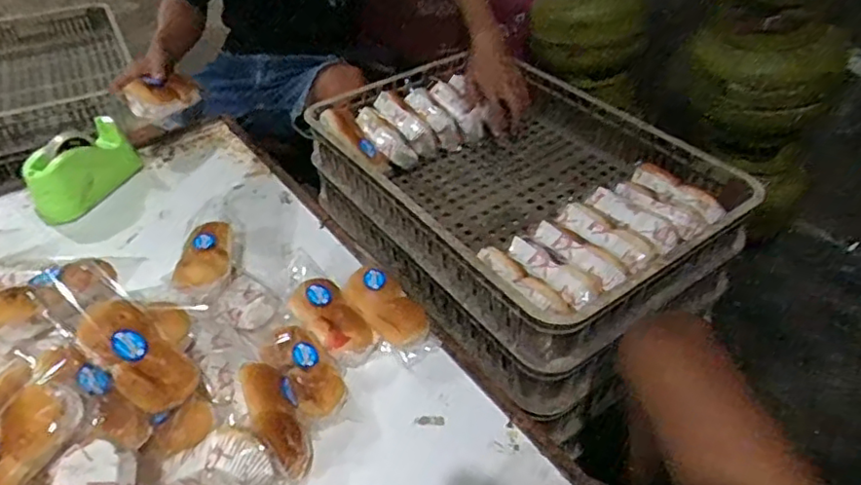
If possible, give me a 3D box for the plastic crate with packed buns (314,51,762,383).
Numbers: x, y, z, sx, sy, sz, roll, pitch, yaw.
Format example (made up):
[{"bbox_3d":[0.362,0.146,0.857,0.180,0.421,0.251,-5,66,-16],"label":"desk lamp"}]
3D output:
[{"bbox_3d":[0.122,-0.109,0.932,0.395,0.102,0.597,-25,47,-25],"label":"plastic crate with packed buns"}]

